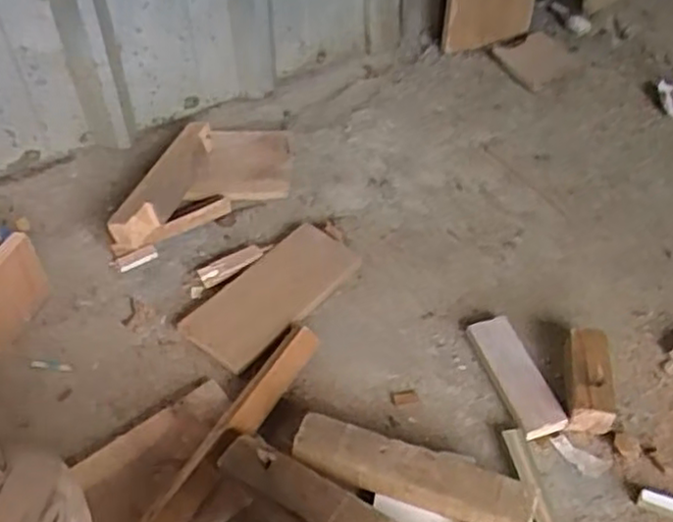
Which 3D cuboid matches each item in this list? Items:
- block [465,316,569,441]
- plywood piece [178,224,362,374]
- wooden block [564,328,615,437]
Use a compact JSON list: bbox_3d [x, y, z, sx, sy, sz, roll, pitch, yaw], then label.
[{"bbox_3d":[0.205,0.131,0.834,0.051,0.023,0.156,-12,49,-10],"label":"block"},{"bbox_3d":[-0.079,0.040,0.918,0.110,0.021,0.230,31,55,25],"label":"plywood piece"},{"bbox_3d":[0.283,0.136,0.821,0.053,0.048,0.121,8,49,8],"label":"wooden block"}]

